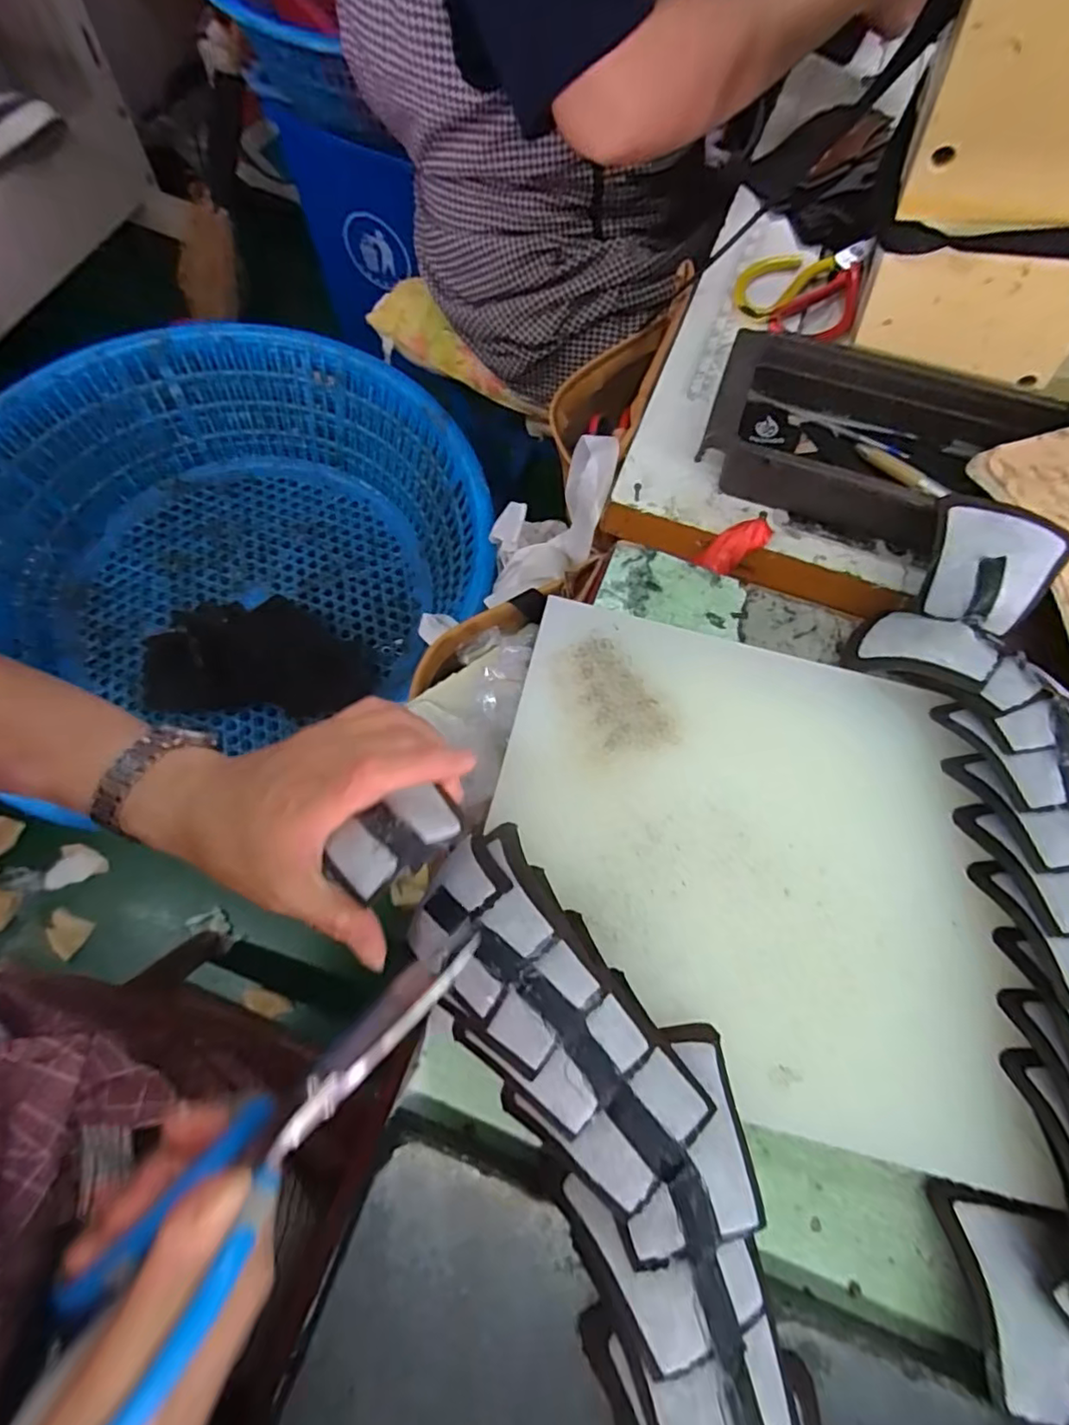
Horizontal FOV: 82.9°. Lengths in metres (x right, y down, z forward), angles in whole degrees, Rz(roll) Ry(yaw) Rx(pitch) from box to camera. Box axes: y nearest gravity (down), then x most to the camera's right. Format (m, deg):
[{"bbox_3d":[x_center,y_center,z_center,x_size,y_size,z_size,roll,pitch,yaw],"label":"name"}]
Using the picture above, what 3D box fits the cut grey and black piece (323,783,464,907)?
[{"bbox_3d":[-0.059,0.055,0.255,0.056,0.015,0.030,-28,71,-14],"label":"cut grey and black piece"}]

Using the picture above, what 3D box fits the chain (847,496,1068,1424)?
[{"bbox_3d":[0.251,0.080,0.308,0.098,0.049,0.422,6,69,-2],"label":"chain"}]

